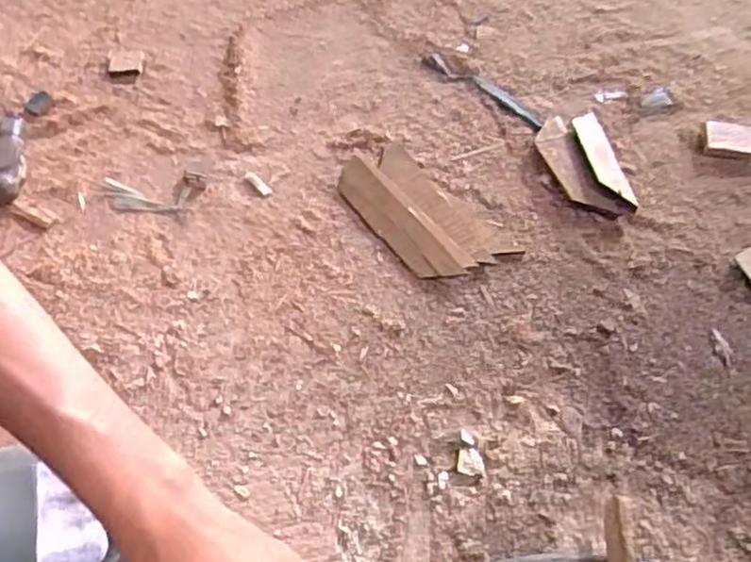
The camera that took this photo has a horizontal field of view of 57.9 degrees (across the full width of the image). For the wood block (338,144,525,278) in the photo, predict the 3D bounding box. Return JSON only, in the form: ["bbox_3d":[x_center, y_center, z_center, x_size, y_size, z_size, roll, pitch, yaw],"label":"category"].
[{"bbox_3d":[0.038,-0.066,0.640,0.083,0.013,0.174,-37,64,-20],"label":"wood block"}]

